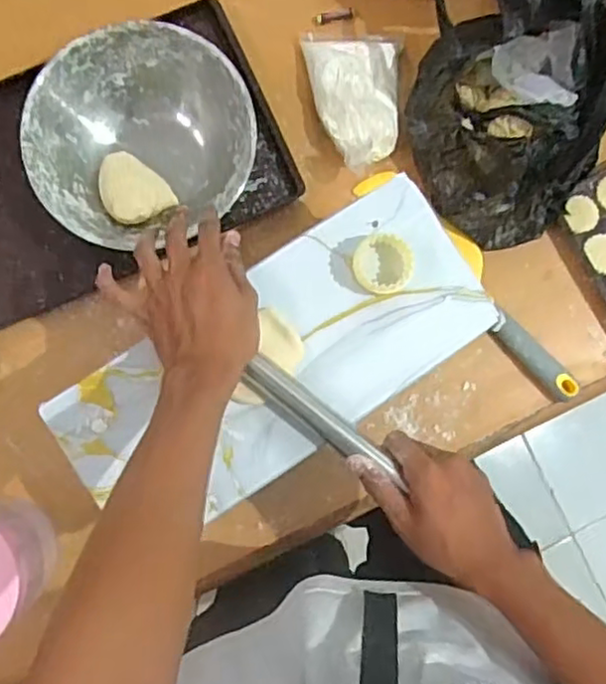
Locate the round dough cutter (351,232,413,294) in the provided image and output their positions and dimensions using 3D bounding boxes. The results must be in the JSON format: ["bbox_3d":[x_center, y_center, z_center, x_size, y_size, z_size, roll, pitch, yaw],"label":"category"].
[{"bbox_3d":[0.069,-0.067,0.576,0.054,0.019,0.048,5,85,-2],"label":"round dough cutter"}]

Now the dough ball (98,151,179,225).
[{"bbox_3d":[-0.178,-0.160,0.701,0.062,0.029,0.081,-35,88,-5],"label":"dough ball"}]

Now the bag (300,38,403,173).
[{"bbox_3d":[0.060,-0.259,0.716,0.102,0.047,0.155,-5,86,-3],"label":"bag"}]

